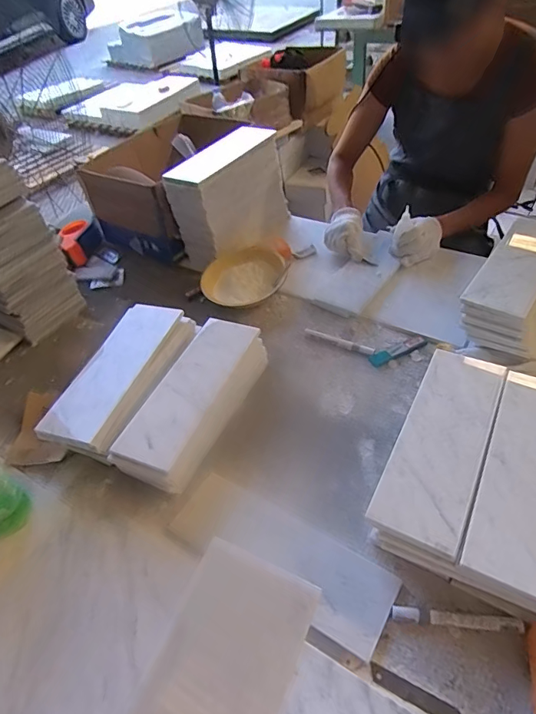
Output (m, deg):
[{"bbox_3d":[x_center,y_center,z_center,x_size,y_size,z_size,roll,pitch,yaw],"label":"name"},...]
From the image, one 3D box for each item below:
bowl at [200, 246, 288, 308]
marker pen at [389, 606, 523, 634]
[{"bbox_3d":[-0.046,-0.177,0.997,0.176,0.043,0.174,-3,44,3],"label":"bowl"},{"bbox_3d":[0.216,0.302,0.521,0.141,0.013,0.016,3,45,10],"label":"marker pen"}]

